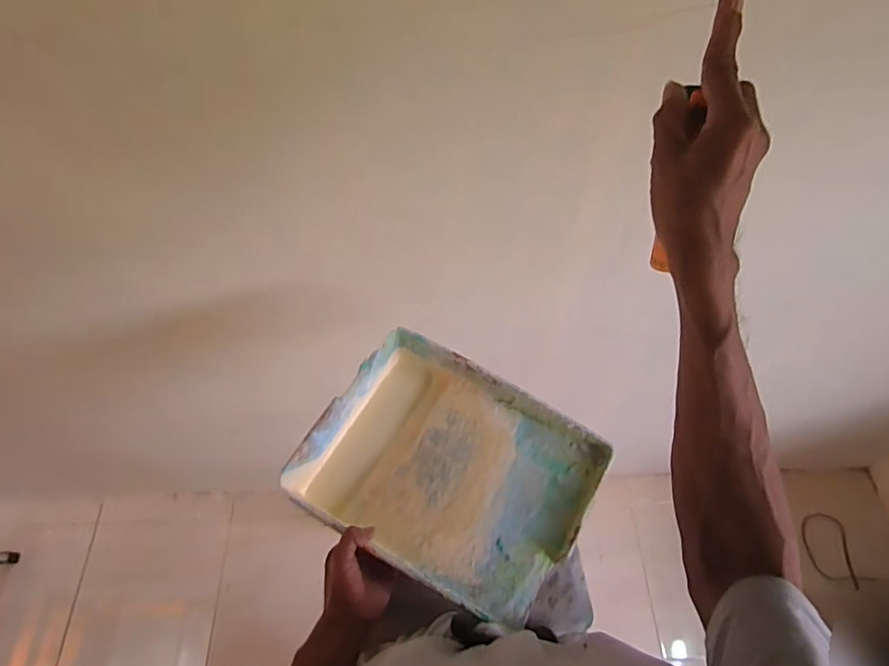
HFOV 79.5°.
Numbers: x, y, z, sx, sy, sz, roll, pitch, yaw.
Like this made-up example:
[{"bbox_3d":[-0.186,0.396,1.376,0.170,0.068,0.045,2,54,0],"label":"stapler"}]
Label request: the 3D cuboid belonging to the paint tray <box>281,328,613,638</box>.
[{"bbox_3d":[0.022,0.192,0.721,0.390,0.084,0.274,25,64,15],"label":"paint tray"}]

